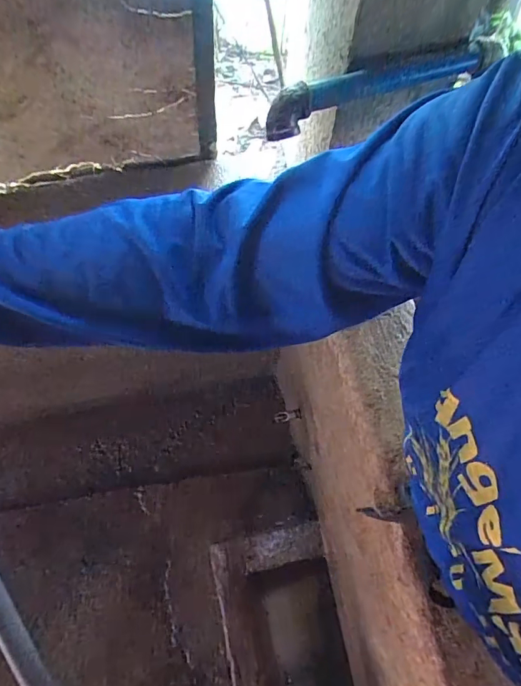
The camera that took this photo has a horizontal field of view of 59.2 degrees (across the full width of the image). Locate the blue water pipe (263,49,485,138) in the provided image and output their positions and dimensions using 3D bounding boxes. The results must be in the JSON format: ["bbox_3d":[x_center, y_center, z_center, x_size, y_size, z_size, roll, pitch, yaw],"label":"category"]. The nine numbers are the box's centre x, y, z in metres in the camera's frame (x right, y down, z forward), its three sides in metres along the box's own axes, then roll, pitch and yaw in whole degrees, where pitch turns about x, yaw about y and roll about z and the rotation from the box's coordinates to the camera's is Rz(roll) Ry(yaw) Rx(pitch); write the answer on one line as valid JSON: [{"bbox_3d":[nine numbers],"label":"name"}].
[{"bbox_3d":[0.090,-0.208,0.366,0.184,0.032,0.023,-22,71,-6],"label":"blue water pipe"}]

